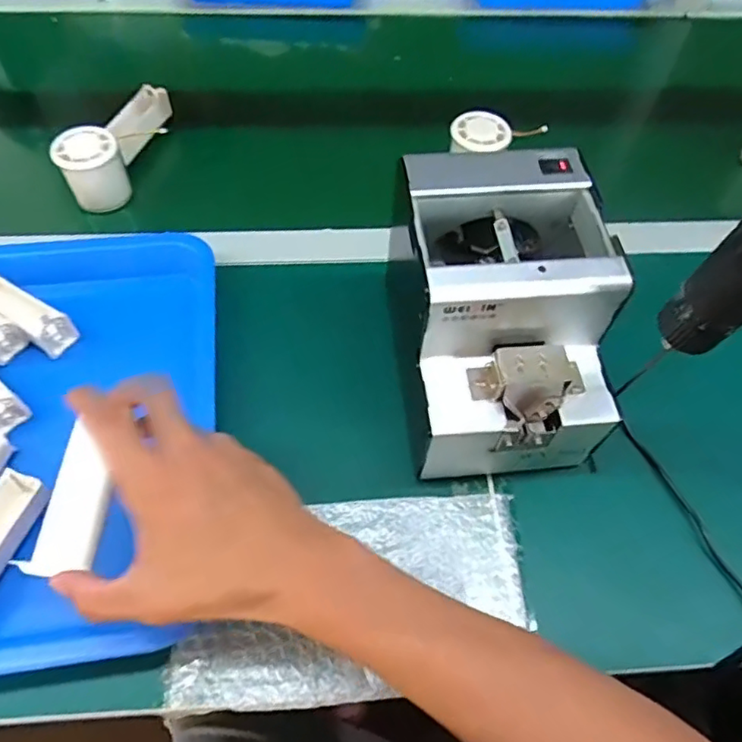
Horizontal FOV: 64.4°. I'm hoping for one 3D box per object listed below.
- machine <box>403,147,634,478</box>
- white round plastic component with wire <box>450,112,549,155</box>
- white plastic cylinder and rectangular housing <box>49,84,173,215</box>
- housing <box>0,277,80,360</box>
[{"bbox_3d":[0.089,-0.038,0.406,0.124,0.133,0.176,-7,59,-7],"label":"machine"},{"bbox_3d":[0.127,-0.230,0.579,0.099,0.023,0.053,-1,58,-3],"label":"white round plastic component with wire"},{"bbox_3d":[-0.244,-0.230,0.585,0.051,0.059,0.150,18,59,9],"label":"white plastic cylinder and rectangular housing"},{"bbox_3d":[-0.284,-0.053,0.468,0.103,0.035,0.030,32,62,16],"label":"housing"}]

